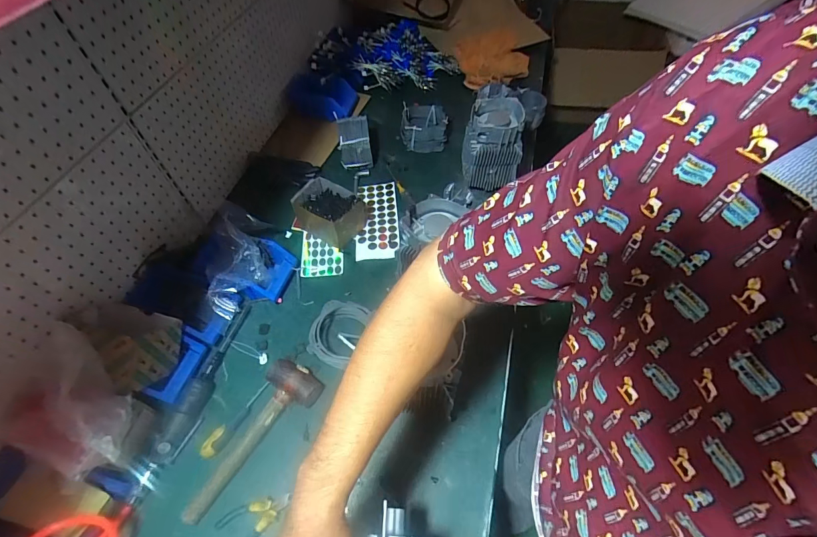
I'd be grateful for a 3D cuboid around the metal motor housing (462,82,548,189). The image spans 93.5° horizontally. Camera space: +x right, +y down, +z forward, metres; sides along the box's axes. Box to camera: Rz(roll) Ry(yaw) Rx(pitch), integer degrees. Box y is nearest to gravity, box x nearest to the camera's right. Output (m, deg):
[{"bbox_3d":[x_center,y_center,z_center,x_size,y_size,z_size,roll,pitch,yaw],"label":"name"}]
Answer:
[{"bbox_3d":[0.207,-0.315,0.948,0.138,0.205,0.121,-3,55,-2],"label":"metal motor housing"}]

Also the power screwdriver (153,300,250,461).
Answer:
[{"bbox_3d":[-0.375,0.198,0.725,0.049,0.035,0.310,13,57,9],"label":"power screwdriver"}]

